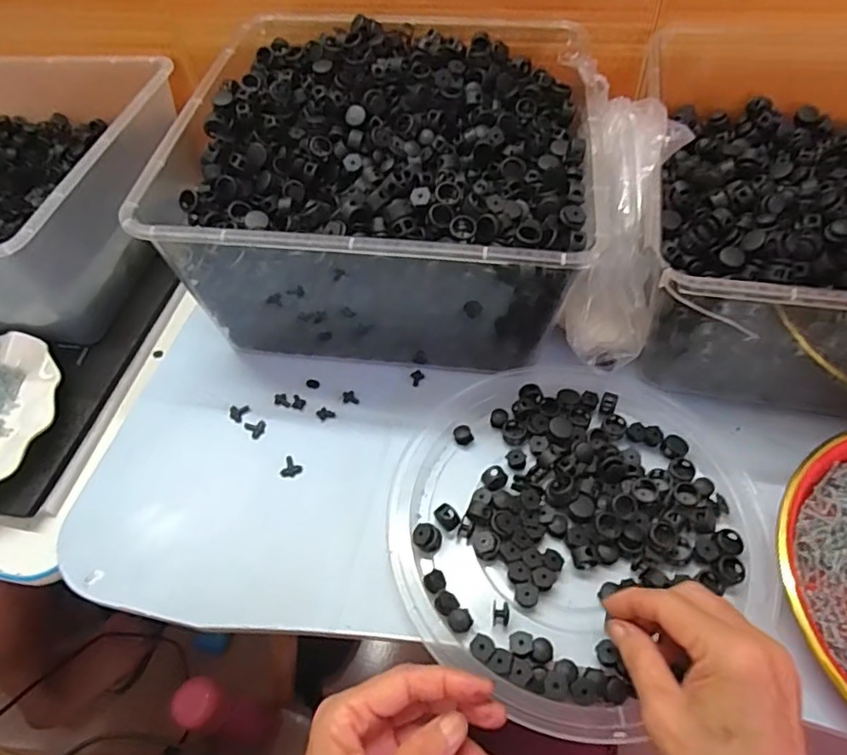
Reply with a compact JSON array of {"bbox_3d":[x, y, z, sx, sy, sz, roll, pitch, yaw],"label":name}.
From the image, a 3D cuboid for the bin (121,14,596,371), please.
[{"bbox_3d":[-0.023,-0.160,0.474,0.282,0.149,0.301,4,55,8],"label":"bin"}]

